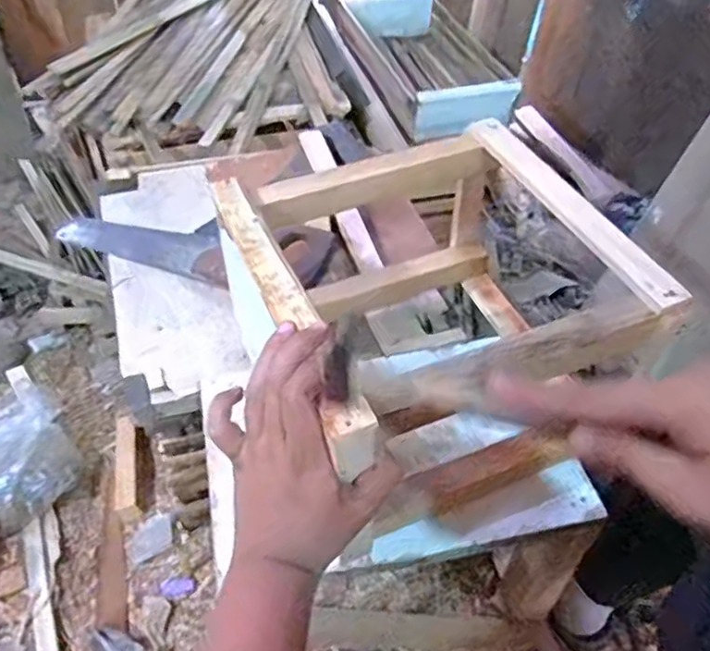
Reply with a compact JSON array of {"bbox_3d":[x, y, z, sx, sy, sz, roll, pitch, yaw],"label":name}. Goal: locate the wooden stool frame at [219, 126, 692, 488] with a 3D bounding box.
[{"bbox_3d":[0.062,-0.005,0.615,0.293,0.222,0.292,-17,51,-18],"label":"wooden stool frame"}]

